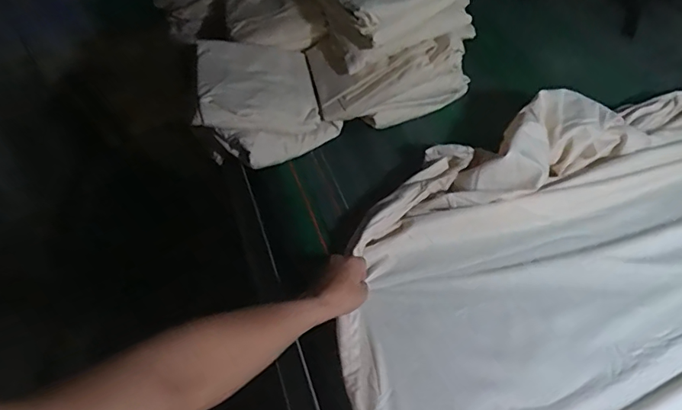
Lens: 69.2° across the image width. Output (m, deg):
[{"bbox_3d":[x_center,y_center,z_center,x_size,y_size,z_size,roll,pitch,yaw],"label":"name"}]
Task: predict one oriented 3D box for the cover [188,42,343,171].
[{"bbox_3d":[-0.155,-0.199,0.936,0.242,0.125,0.250,-22,50,-16],"label":"cover"}]

